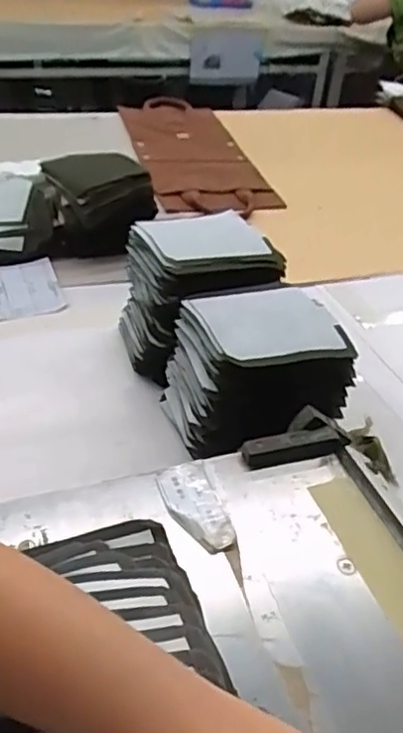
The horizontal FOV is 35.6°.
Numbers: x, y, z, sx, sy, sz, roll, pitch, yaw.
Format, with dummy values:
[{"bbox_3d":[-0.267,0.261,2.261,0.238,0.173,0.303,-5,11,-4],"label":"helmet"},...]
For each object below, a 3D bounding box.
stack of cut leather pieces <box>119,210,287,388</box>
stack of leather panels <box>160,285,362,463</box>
[{"bbox_3d":[-0.007,-0.085,0.764,0.166,0.157,0.145,-14,43,-23],"label":"stack of cut leather pieces"},{"bbox_3d":[0.057,0.000,0.663,0.168,0.127,0.137,-5,40,-13],"label":"stack of leather panels"}]

